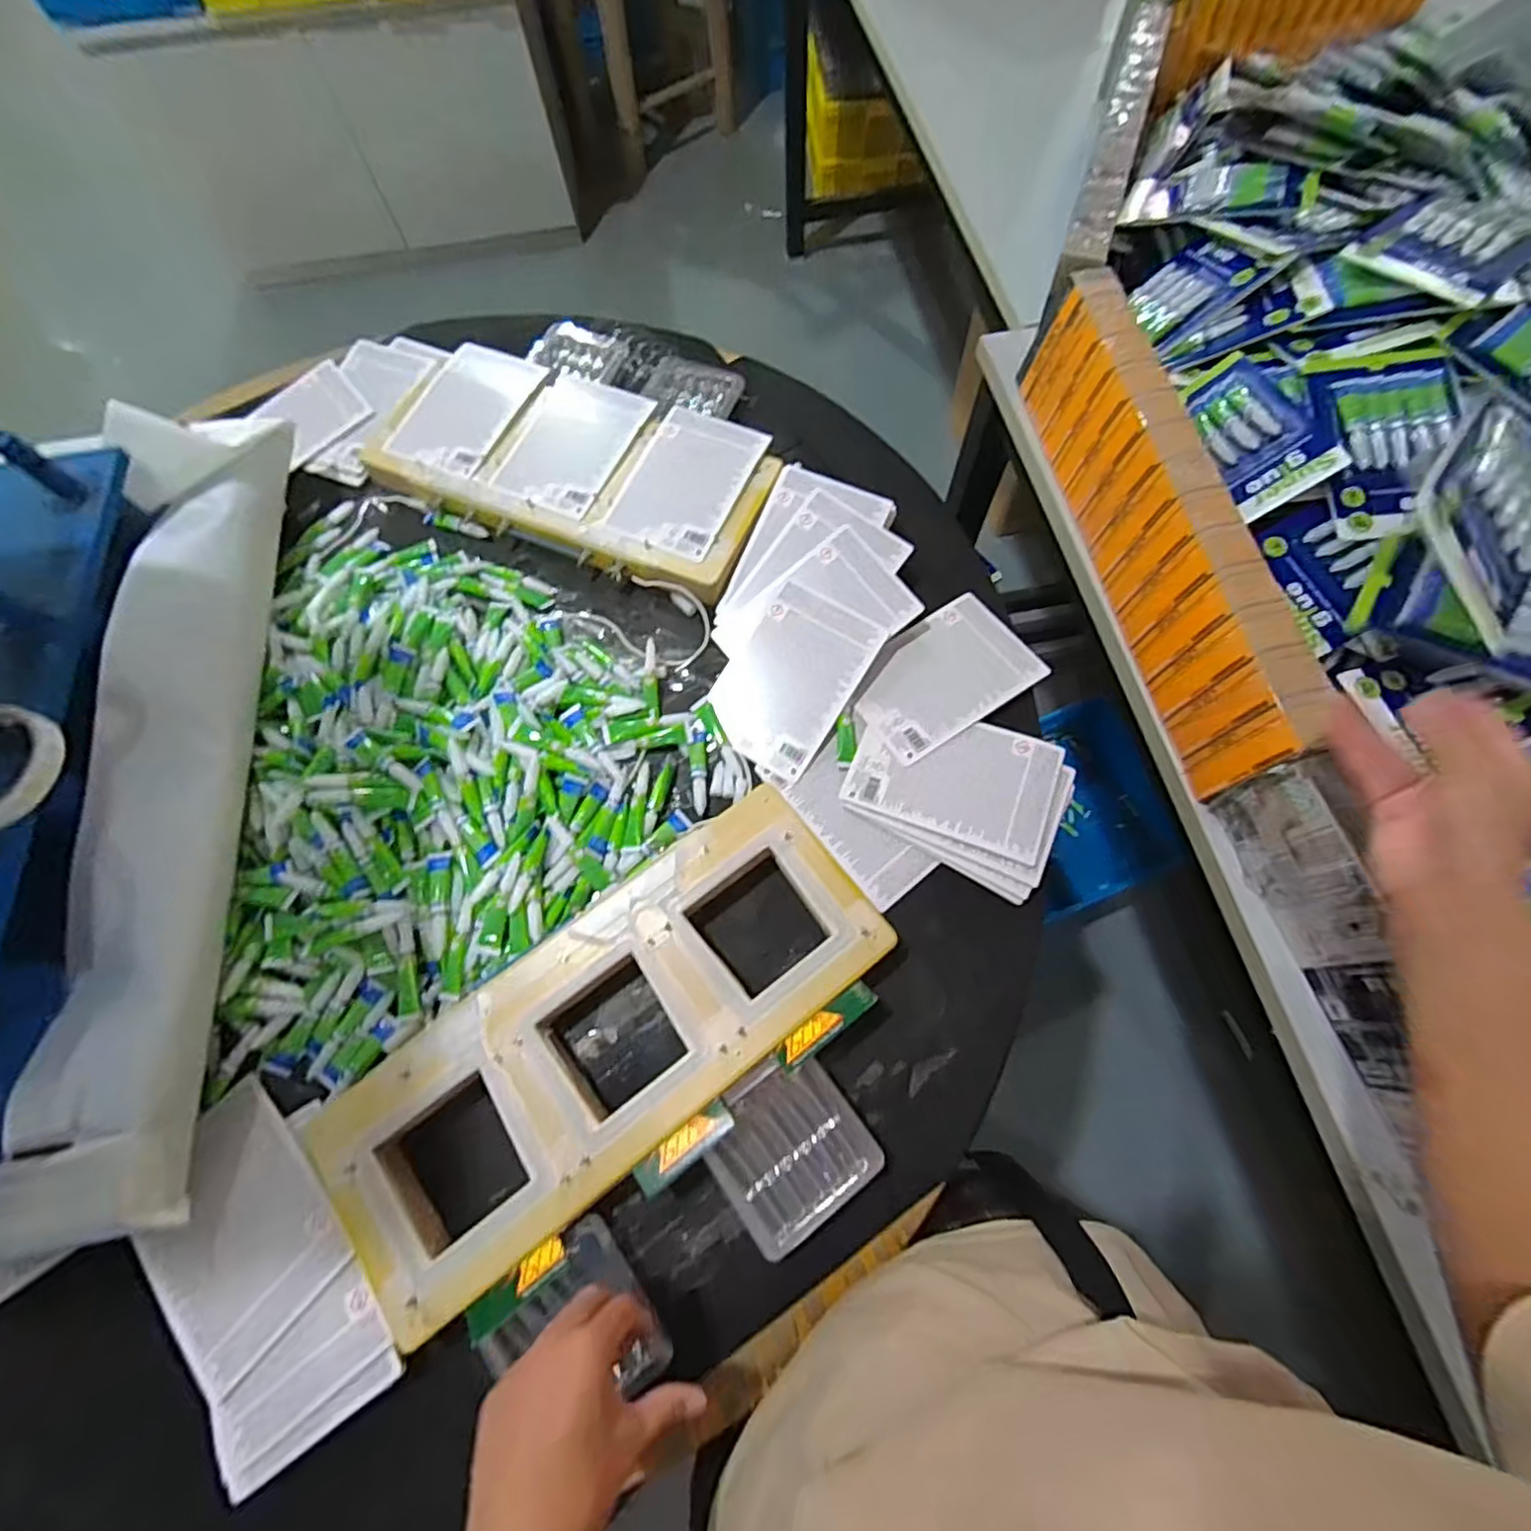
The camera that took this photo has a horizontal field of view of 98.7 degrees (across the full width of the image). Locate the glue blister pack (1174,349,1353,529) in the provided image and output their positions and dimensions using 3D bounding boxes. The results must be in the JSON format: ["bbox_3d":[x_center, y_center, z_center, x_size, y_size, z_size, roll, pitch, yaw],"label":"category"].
[{"bbox_3d":[0.444,-0.305,0.591,0.075,0.028,0.170,-20,63,32],"label":"glue blister pack"}]

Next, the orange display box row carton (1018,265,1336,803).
[{"bbox_3d":[0.361,-0.233,0.611,0.066,0.116,0.516,-10,69,-2],"label":"orange display box row carton"}]

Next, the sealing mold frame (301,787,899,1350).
[{"bbox_3d":[-0.114,0.199,0.499,0.426,0.024,0.169,-36,72,-11],"label":"sealing mold frame"}]

